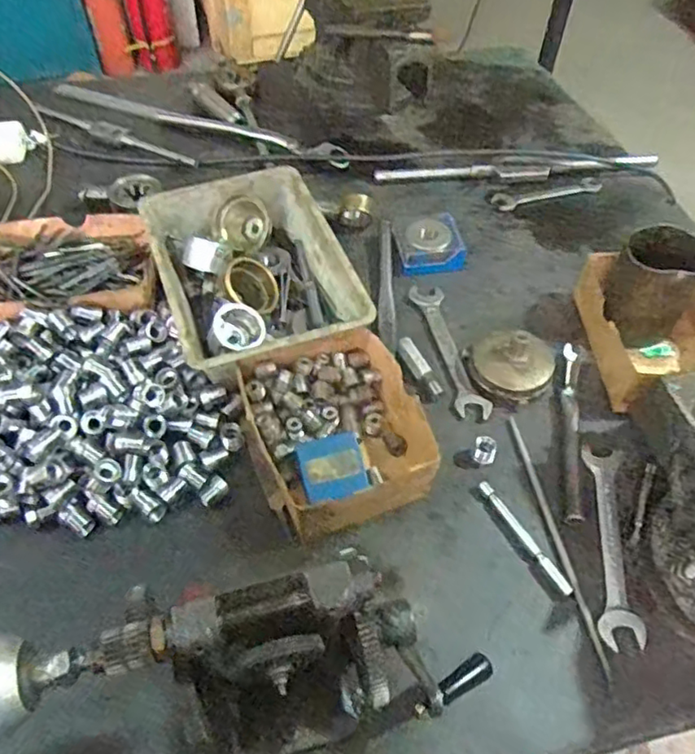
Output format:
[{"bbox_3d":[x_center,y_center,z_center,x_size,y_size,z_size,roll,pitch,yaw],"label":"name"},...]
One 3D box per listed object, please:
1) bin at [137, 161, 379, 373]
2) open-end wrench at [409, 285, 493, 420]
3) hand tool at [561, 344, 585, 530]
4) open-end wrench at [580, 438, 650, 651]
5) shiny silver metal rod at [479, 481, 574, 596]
[{"bbox_3d":[-0.098,-0.110,0.633,0.169,0.055,0.250,-17,55,-15],"label":"bin"},{"bbox_3d":[0.102,-0.029,0.627,0.034,0.005,0.171,-9,53,-8],"label":"open-end wrench"},{"bbox_3d":[0.201,0.045,0.562,0.017,0.018,0.177,8,52,4],"label":"hand tool"},{"bbox_3d":[0.212,0.132,0.506,0.034,0.007,0.166,6,52,3],"label":"open-end wrench"},{"bbox_3d":[0.142,0.128,0.505,0.009,0.006,0.108,-23,56,-18],"label":"shiny silver metal rod"}]

